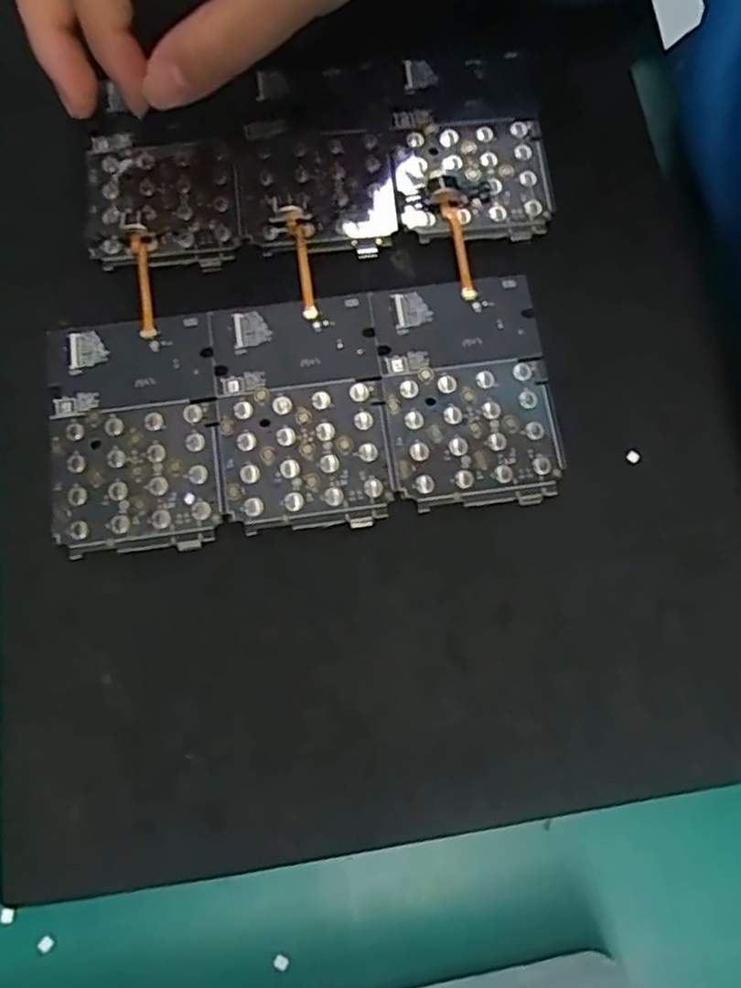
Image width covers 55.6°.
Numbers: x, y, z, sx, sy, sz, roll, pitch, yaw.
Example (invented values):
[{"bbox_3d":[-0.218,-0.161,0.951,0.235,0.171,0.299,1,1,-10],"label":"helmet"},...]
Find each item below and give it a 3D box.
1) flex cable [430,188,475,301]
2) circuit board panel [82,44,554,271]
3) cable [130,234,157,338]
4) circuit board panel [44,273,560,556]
[{"bbox_3d":[0.030,-0.088,0.247,0.009,0.006,0.040,-11,77,-2],"label":"flex cable"},{"bbox_3d":[-0.020,-0.125,0.254,0.162,0.005,0.077,-6,77,-1],"label":"circuit board panel"},{"bbox_3d":[-0.078,-0.072,0.242,0.008,0.004,0.038,-6,77,-1],"label":"cable"},{"bbox_3d":[-0.023,-0.028,0.234,0.162,0.006,0.078,-8,77,-2],"label":"circuit board panel"}]

